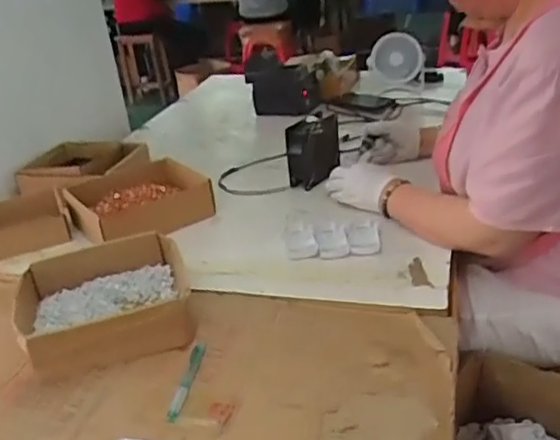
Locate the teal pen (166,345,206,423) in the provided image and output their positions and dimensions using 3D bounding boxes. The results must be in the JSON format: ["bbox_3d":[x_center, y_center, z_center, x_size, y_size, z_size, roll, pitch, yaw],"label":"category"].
[{"bbox_3d":[-0.108,0.188,0.737,0.015,0.018,0.118,1,29,13],"label":"teal pen"}]

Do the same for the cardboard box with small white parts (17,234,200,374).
[{"bbox_3d":[-0.237,0.114,0.849,0.222,0.069,0.193,-12,29,-11],"label":"cardboard box with small white parts"}]

